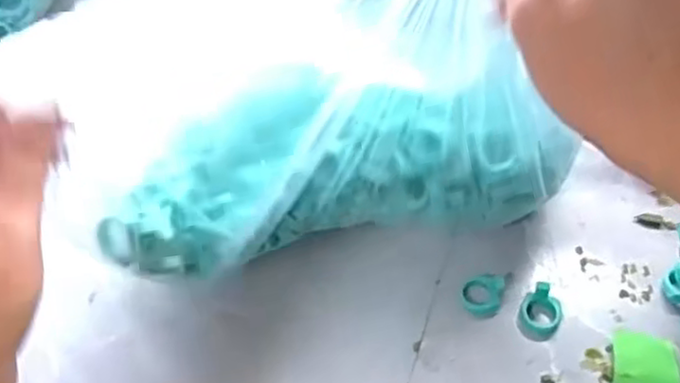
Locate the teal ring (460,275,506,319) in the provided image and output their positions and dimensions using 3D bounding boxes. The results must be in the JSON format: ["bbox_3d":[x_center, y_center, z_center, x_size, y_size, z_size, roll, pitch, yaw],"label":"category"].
[{"bbox_3d":[0.092,0.068,0.445,0.026,0.018,0.024,-2,55,3],"label":"teal ring"}]

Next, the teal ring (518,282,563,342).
[{"bbox_3d":[0.127,0.076,0.433,0.026,0.019,0.030,30,62,23],"label":"teal ring"}]

